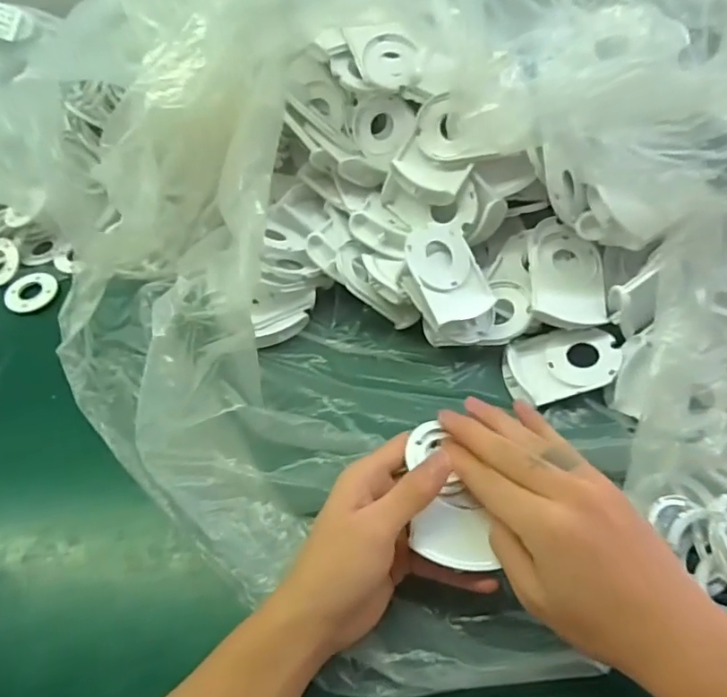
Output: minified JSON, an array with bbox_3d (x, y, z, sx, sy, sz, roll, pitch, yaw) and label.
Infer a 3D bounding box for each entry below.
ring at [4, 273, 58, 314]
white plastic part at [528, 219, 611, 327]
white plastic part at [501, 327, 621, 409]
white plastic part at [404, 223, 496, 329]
[{"bbox_3d":[-0.299,-0.052,0.494,0.043,0.009,0.042,-1,56,1],"label":"ring"},{"bbox_3d":[0.159,-0.059,0.423,0.056,0.020,0.086,5,56,6],"label":"white plastic part"},{"bbox_3d":[0.146,0.010,0.413,0.082,0.020,0.060,-10,56,-5],"label":"white plastic part"},{"bbox_3d":[0.061,-0.055,0.416,0.057,0.019,0.075,-21,80,-27],"label":"white plastic part"}]

